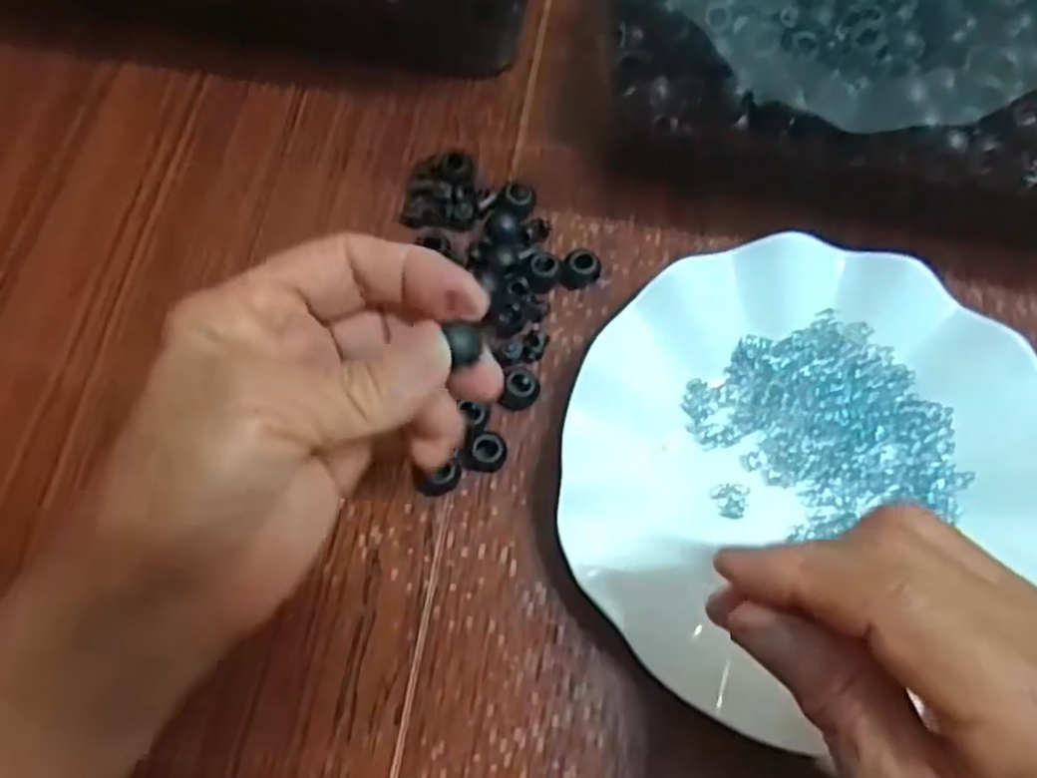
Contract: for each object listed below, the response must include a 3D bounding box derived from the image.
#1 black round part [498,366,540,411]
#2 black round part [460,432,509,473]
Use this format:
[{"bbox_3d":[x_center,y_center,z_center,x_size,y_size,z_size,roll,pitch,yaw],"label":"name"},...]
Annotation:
[{"bbox_3d":[0.001,0.000,0.296,0.015,0.011,0.017,3,71,0],"label":"black round part"},{"bbox_3d":[-0.012,0.026,0.287,0.014,0.012,0.017,28,73,8],"label":"black round part"}]

